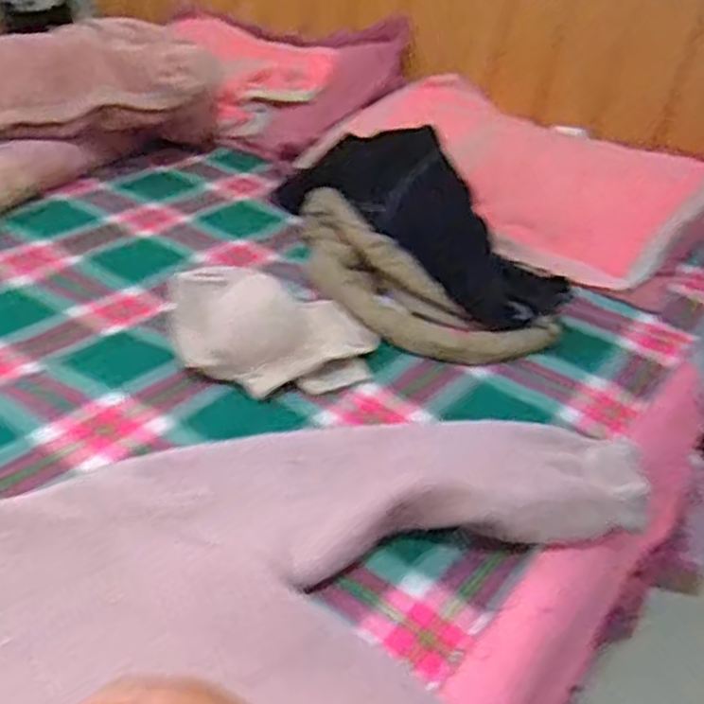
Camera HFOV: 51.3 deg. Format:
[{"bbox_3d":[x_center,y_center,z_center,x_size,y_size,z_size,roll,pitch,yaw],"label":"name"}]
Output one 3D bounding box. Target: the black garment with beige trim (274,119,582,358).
[{"bbox_3d":[0.074,-0.207,1.053,0.301,0.161,0.552,-7,36,-18],"label":"black garment with beige trim"}]

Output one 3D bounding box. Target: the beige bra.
[{"bbox_3d":[-0.097,-0.022,0.820,0.235,0.088,0.135,9,34,5],"label":"beige bra"}]

